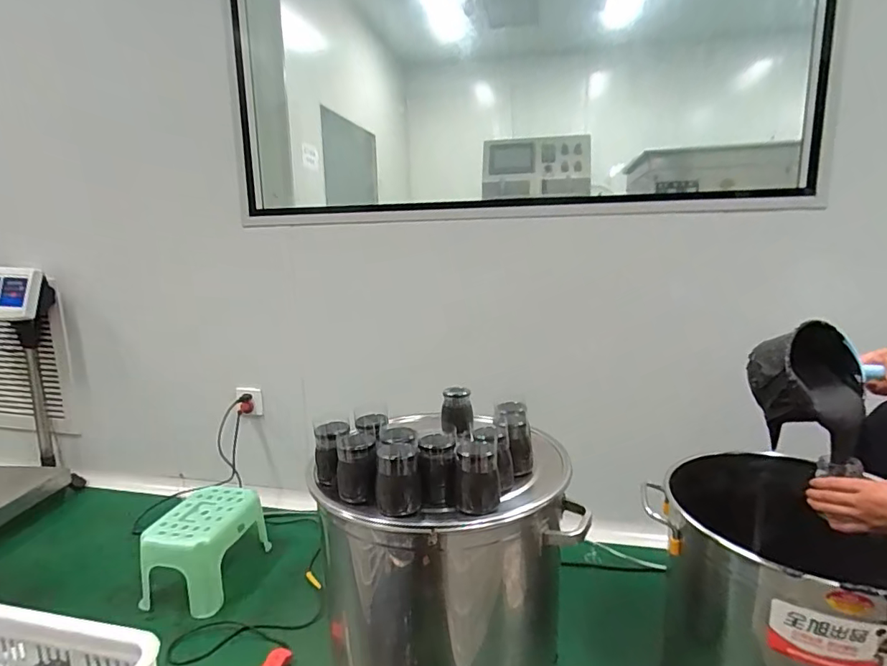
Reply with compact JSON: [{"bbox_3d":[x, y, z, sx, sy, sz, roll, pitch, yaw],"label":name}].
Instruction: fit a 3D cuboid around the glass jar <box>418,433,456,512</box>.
[{"bbox_3d":[-0.010,0.219,0.745,0.055,0.109,0.060,0,12,0],"label":"glass jar"}]

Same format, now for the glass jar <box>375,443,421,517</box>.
[{"bbox_3d":[-0.065,0.222,0.732,0.068,0.097,0.069,0,12,0],"label":"glass jar"}]

